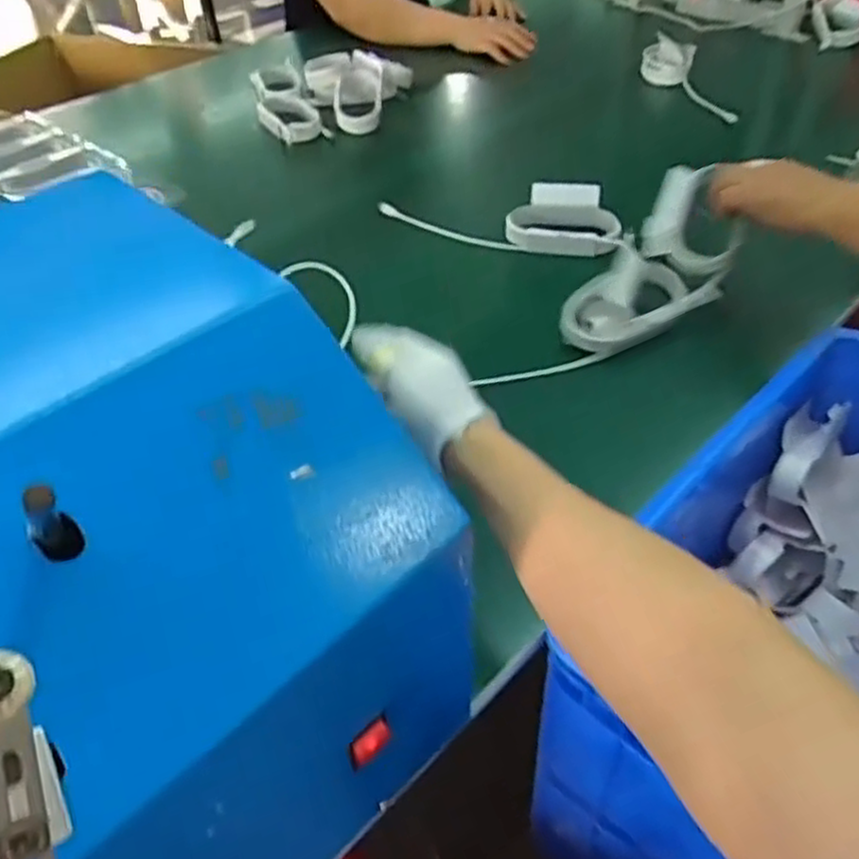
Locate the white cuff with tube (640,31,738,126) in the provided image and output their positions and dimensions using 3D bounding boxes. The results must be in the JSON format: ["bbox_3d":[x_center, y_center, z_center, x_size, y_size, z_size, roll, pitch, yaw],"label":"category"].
[{"bbox_3d":[0.403,-0.544,1.195,0.077,0.057,0.318,0,45,3],"label":"white cuff with tube"}]

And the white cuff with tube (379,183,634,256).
[{"bbox_3d":[0.089,-0.264,0.920,0.306,0.049,0.091,10,47,13],"label":"white cuff with tube"}]

